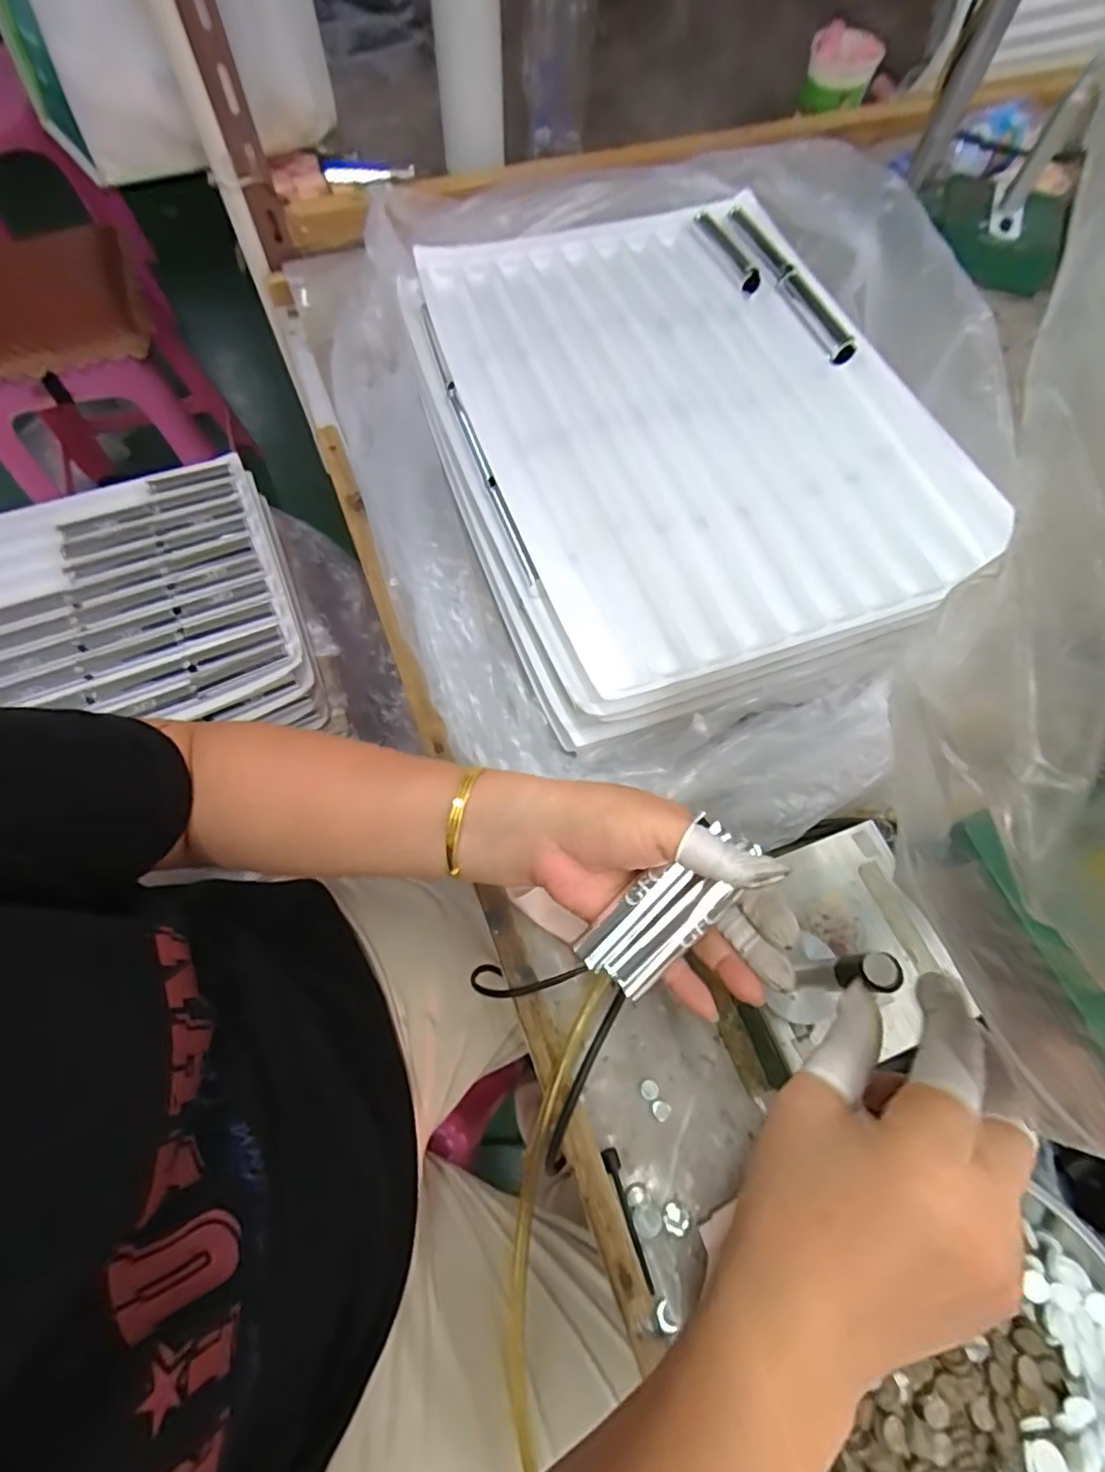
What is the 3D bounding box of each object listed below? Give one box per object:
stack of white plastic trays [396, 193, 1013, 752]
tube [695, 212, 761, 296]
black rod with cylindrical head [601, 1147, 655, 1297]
[{"bbox_3d":[0.093,-0.246,0.456,0.350,0.045,0.453,-18,70,-9],"label":"stack of white plastic trays"},{"bbox_3d":[0.150,-0.415,0.514,0.015,0.011,0.098,-18,70,-9],"label":"tube"},{"bbox_3d":[0.043,0.273,0.342,0.008,0.012,0.067,-17,69,-8],"label":"black rod with cylindrical head"}]

